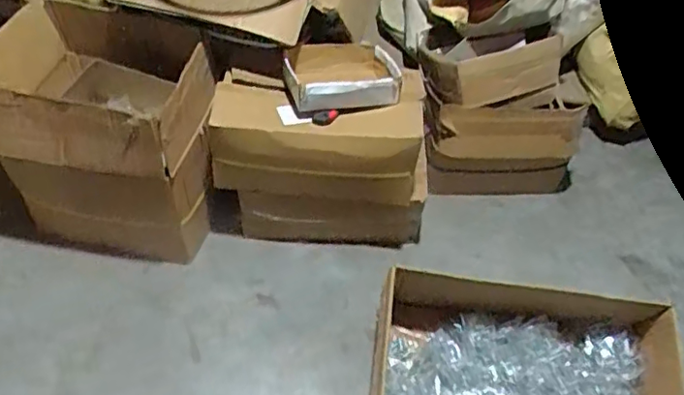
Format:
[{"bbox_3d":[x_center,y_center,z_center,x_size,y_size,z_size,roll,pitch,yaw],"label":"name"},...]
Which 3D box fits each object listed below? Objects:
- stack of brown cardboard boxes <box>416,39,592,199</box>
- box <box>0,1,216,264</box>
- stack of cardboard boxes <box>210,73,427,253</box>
[{"bbox_3d":[0.417,-0.183,1.542,0.442,0.400,0.175,-4,52,-9],"label":"stack of brown cardboard boxes"},{"bbox_3d":[-0.508,-0.133,1.346,0.449,0.451,0.328,6,51,0],"label":"box"},{"bbox_3d":[-0.046,-0.074,1.397,0.484,0.385,0.203,-2,52,-7],"label":"stack of cardboard boxes"}]

